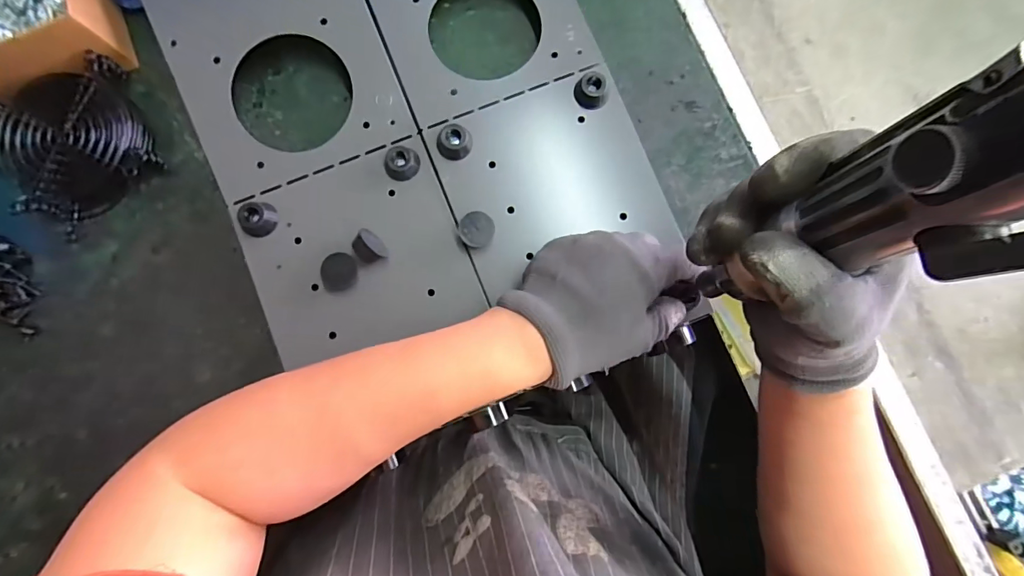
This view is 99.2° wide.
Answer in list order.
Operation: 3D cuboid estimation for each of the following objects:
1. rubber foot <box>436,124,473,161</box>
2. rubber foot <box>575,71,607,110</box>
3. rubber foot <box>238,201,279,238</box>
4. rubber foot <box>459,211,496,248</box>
[{"bbox_3d":[-0.042,-0.105,0.316,0.024,0.014,0.021,14,83,0],"label":"rubber foot"},{"bbox_3d":[0.059,-0.146,0.321,0.024,0.017,0.020,18,84,1],"label":"rubber foot"},{"bbox_3d":[-0.181,-0.049,0.310,0.022,0.012,0.025,28,84,2],"label":"rubber foot"},{"bbox_3d":[-0.025,-0.041,0.310,0.024,0.015,0.026,3,84,-1],"label":"rubber foot"}]

